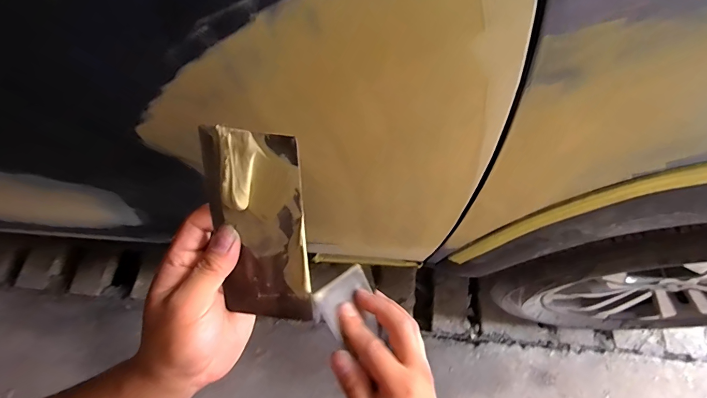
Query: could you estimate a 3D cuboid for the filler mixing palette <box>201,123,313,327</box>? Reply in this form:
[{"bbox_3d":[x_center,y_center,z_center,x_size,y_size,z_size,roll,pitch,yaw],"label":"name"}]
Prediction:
[{"bbox_3d":[-0.068,0.020,0.260,0.073,0.012,0.133,0,102,21],"label":"filler mixing palette"}]

